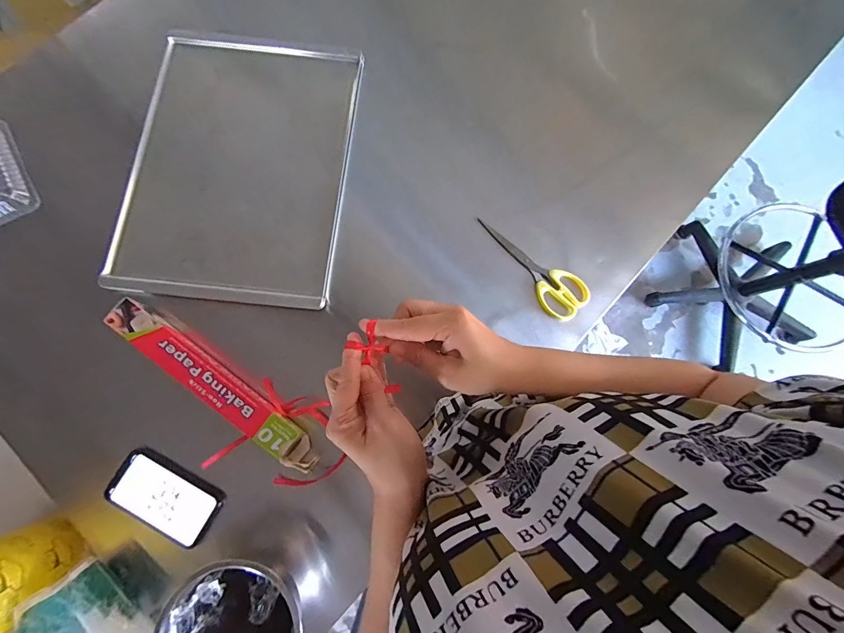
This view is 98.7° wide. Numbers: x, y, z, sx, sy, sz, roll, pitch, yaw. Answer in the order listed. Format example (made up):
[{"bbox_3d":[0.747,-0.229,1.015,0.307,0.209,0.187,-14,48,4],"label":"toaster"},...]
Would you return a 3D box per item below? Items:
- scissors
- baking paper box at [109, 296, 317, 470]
[{"bbox_3d":[0.170,-0.084,0.555,0.069,0.014,0.199,-38,82,-8],"label":"scissors"},{"bbox_3d":[-0.277,0.090,0.496,0.338,0.042,0.051,35,80,5],"label":"baking paper box"}]

